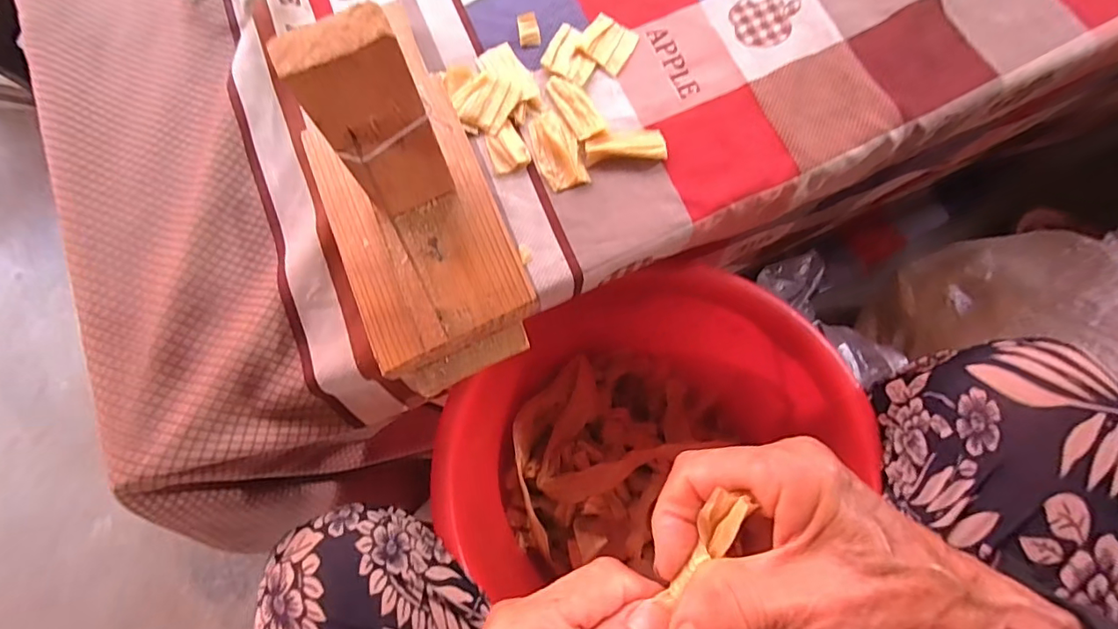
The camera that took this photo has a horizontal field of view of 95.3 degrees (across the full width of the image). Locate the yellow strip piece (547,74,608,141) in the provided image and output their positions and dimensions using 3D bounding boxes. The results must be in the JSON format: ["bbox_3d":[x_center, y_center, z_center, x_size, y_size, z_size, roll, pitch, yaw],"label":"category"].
[{"bbox_3d":[0.011,-0.139,0.334,0.021,0.005,0.055,-26,77,-6],"label":"yellow strip piece"}]

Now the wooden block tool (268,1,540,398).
[{"bbox_3d":[-0.074,-0.051,0.243,0.084,0.147,0.150,-24,76,-5],"label":"wooden block tool"}]

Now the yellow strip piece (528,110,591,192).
[{"bbox_3d":[-0.001,-0.107,0.328,0.028,0.008,0.054,-15,76,-3],"label":"yellow strip piece"}]

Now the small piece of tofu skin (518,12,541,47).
[{"bbox_3d":[-0.021,-0.199,0.354,0.014,0.006,0.025,-9,75,-1],"label":"small piece of tofu skin"}]

